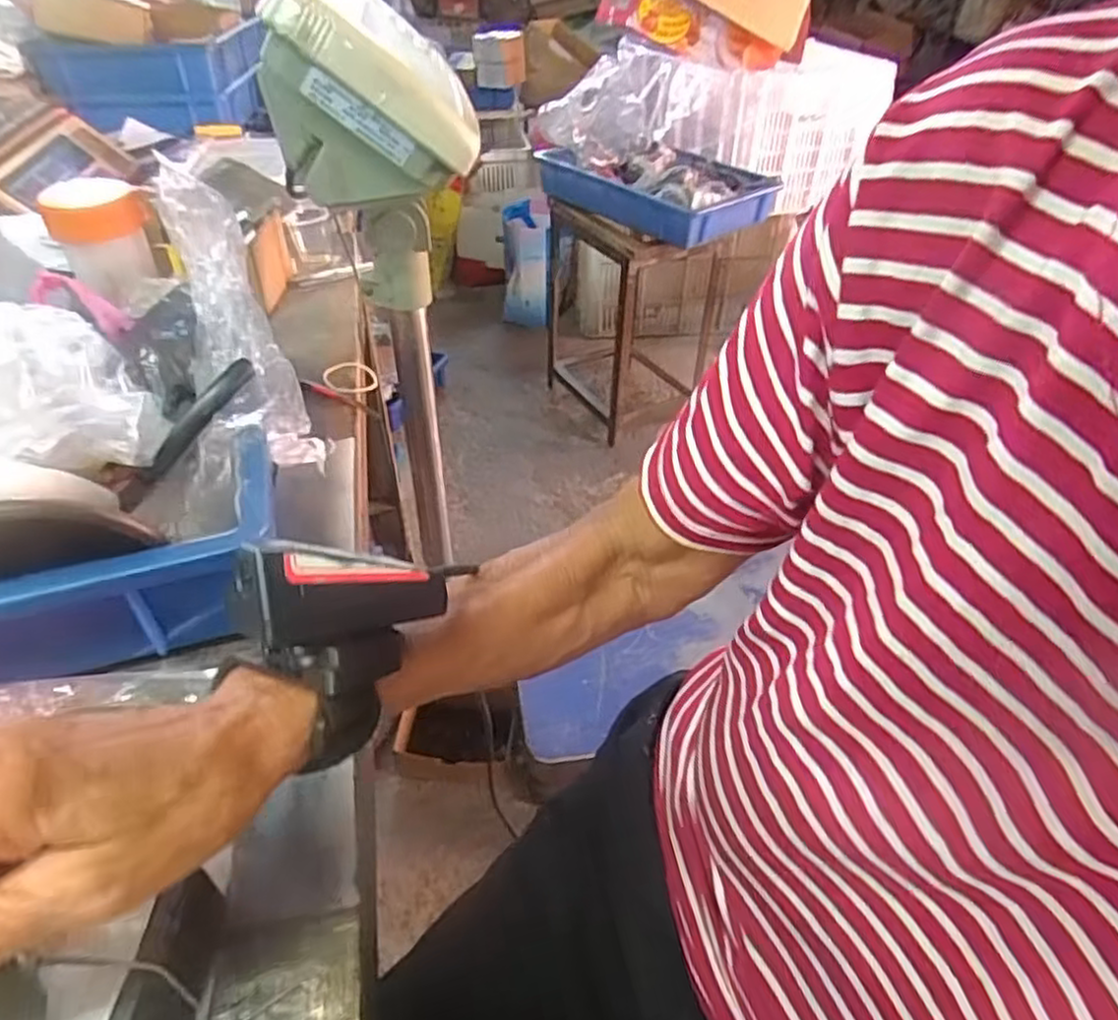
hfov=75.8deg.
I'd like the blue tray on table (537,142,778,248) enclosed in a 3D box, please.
[{"bbox_3d":[0.205,-0.656,1.445,0.315,0.088,0.418,-26,47,-28],"label":"blue tray on table"}]

